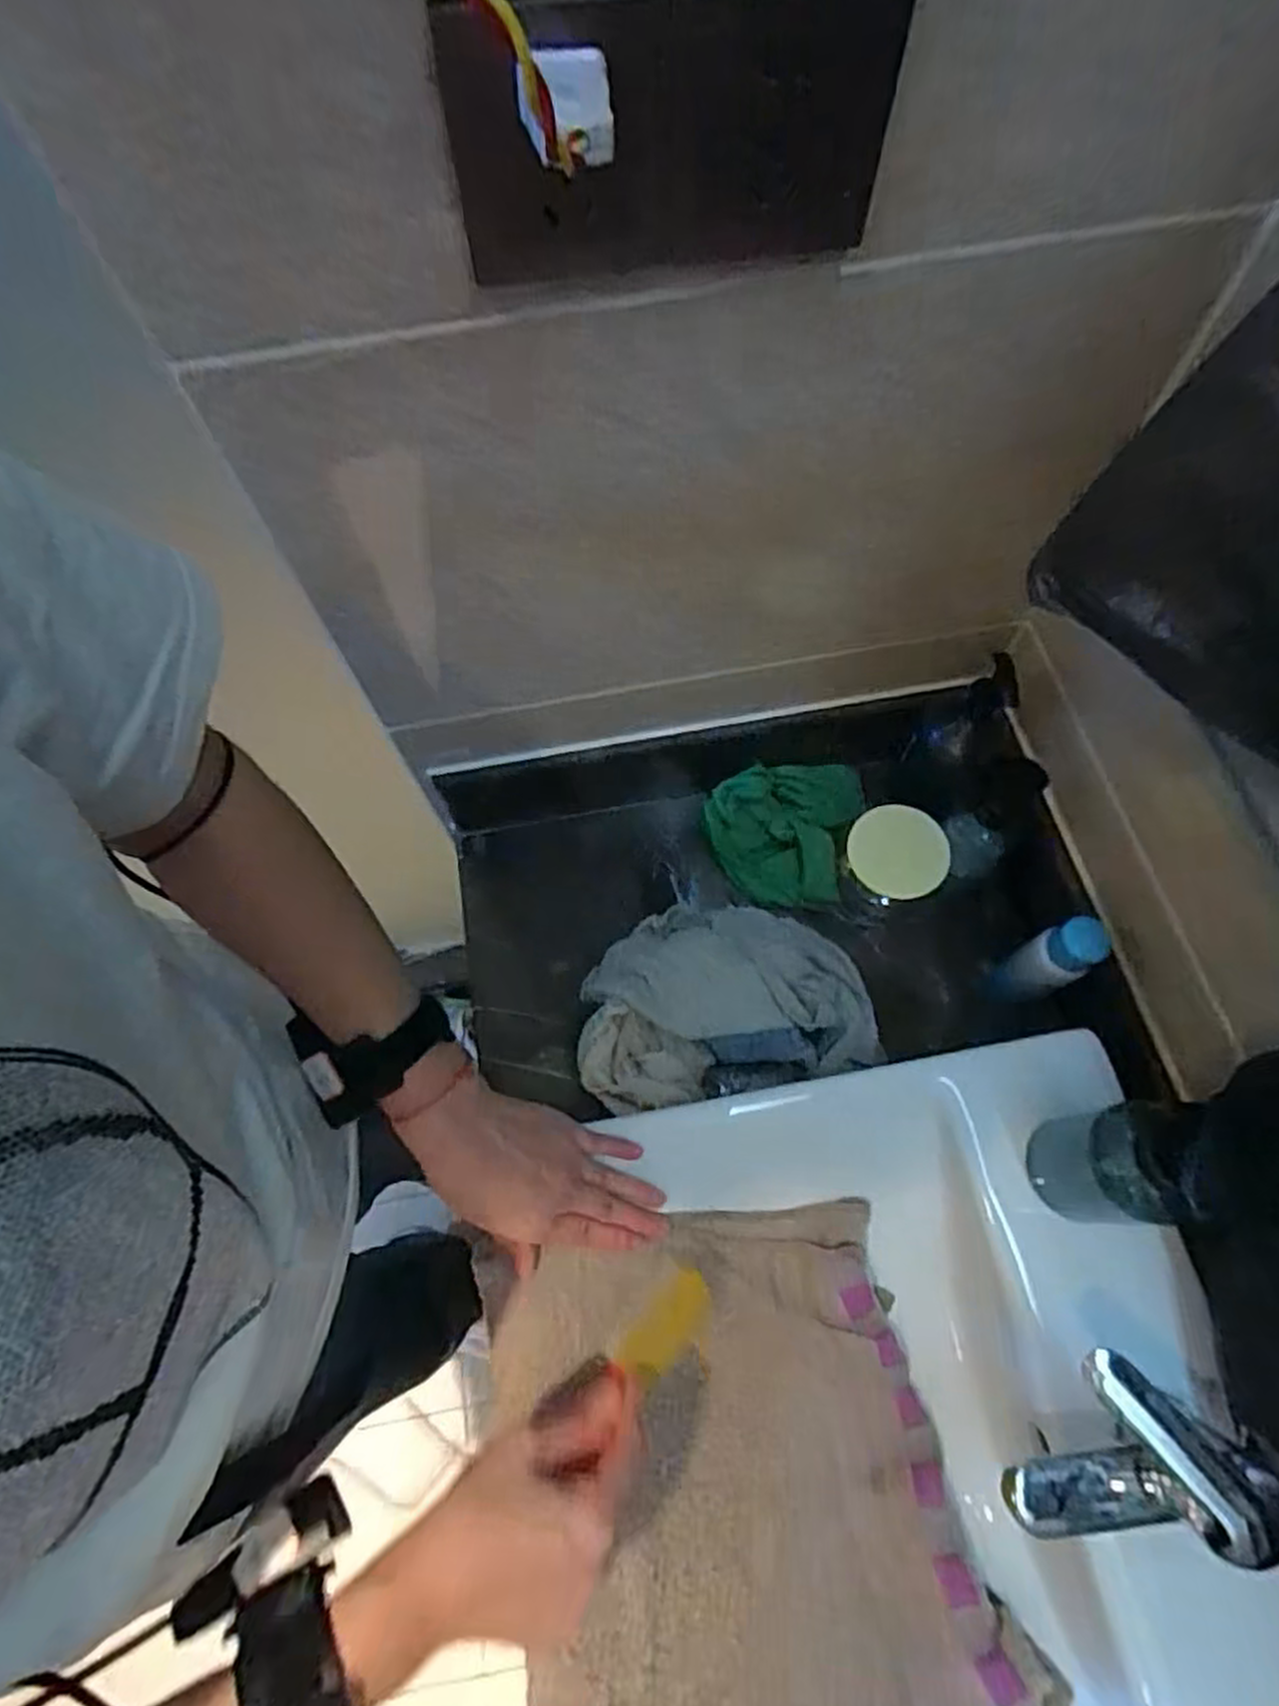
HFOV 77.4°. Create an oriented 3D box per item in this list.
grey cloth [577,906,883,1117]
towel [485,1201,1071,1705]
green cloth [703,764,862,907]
[{"bbox_3d":[0.070,0.118,0.672,0.240,0.078,0.156,-11,66,-2],"label":"grey cloth"},{"bbox_3d":[0.067,0.401,0.494,0.276,0.092,0.308,-10,66,-2],"label":"towel"},{"bbox_3d":[0.137,-0.024,0.758,0.144,0.039,0.139,1,66,3],"label":"green cloth"}]

